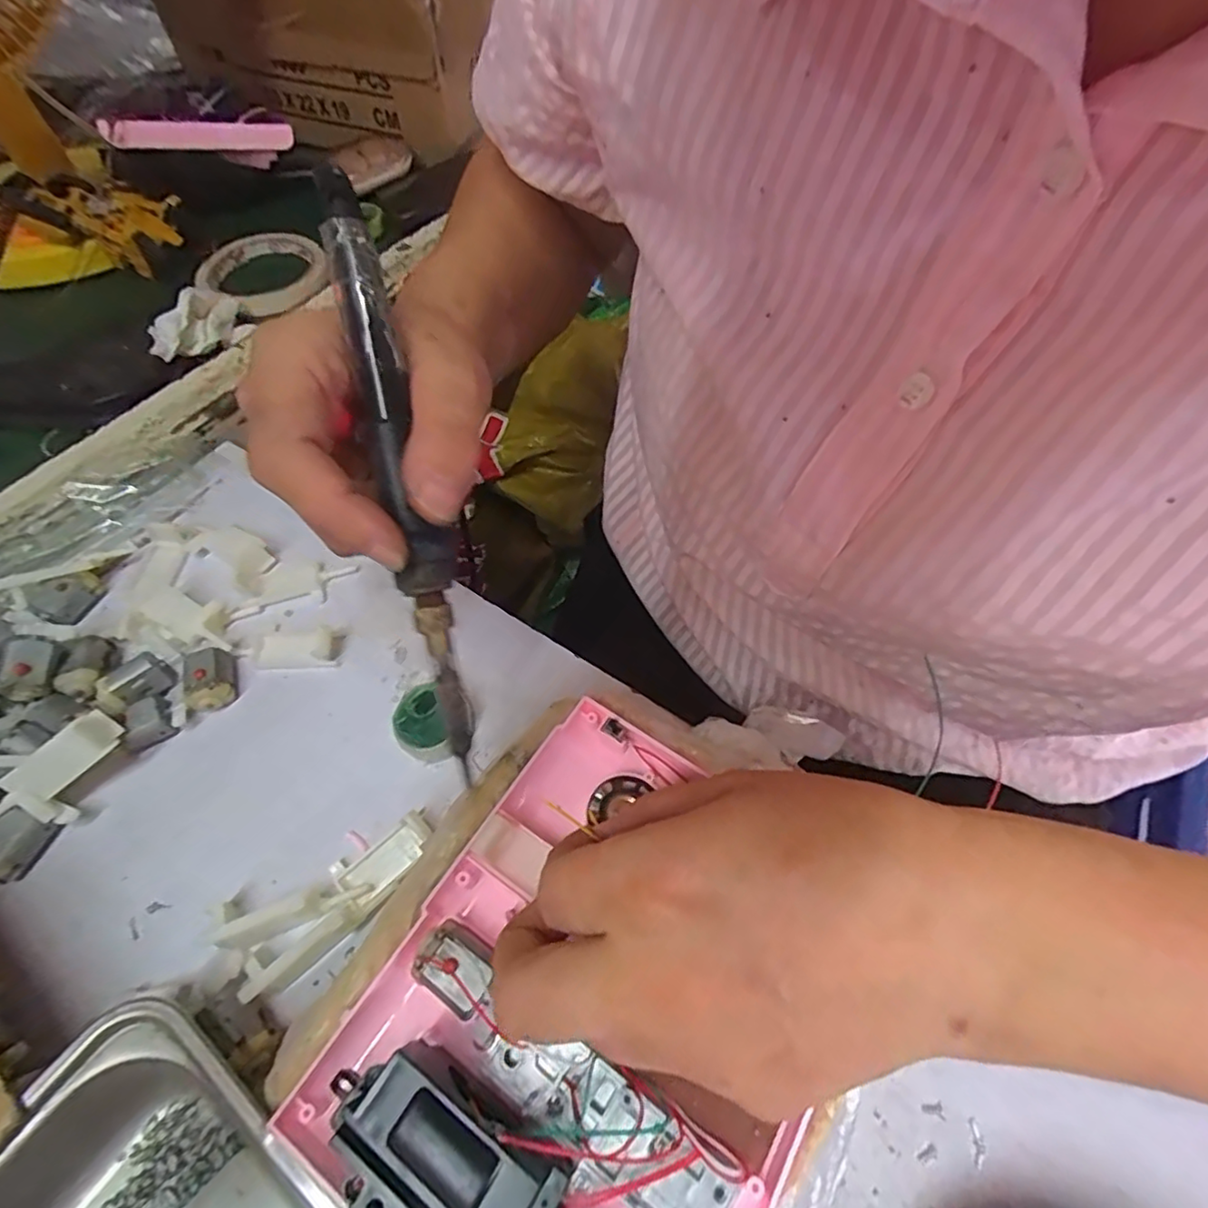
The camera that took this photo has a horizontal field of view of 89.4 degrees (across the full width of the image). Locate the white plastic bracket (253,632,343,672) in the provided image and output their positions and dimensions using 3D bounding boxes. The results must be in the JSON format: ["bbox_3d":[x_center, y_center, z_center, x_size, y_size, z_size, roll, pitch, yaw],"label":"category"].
[{"bbox_3d":[-0.151,0.023,0.303,0.040,0.005,0.020,-3,57,-2],"label":"white plastic bracket"}]

